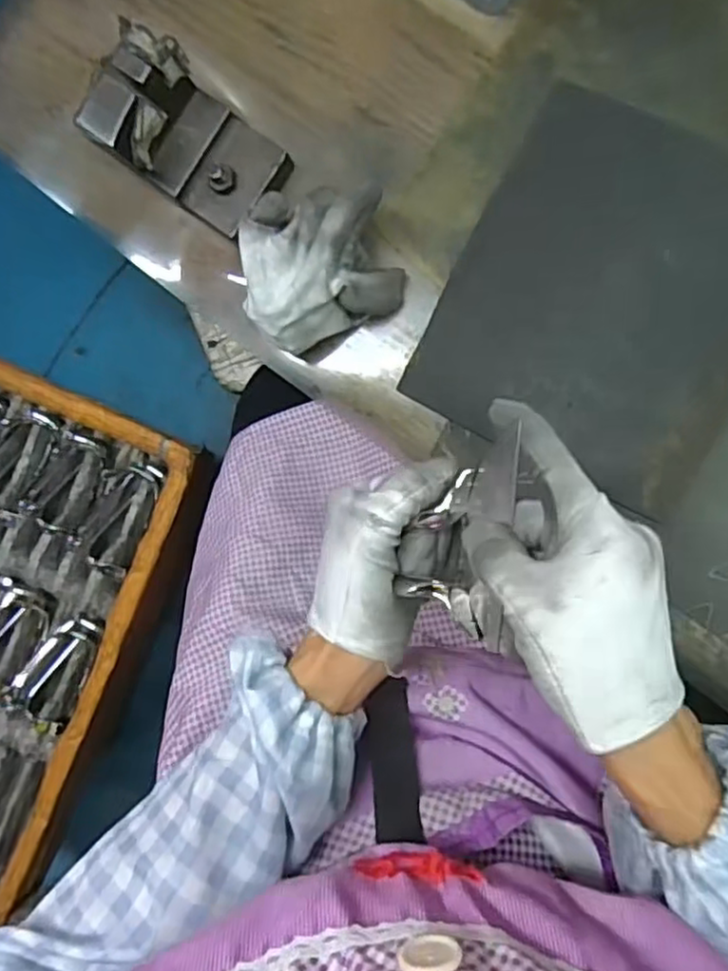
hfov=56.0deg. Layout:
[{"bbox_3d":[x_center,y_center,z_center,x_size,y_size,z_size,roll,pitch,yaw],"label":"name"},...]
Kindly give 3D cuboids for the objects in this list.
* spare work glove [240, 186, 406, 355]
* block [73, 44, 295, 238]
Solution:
[{"bbox_3d":[-0.027,-0.124,0.395,0.094,0.071,0.068,-25,87,8],"label":"spare work glove"},{"bbox_3d":[-0.102,-0.200,0.402,0.094,0.071,0.064,33,96,6],"label":"block"}]

